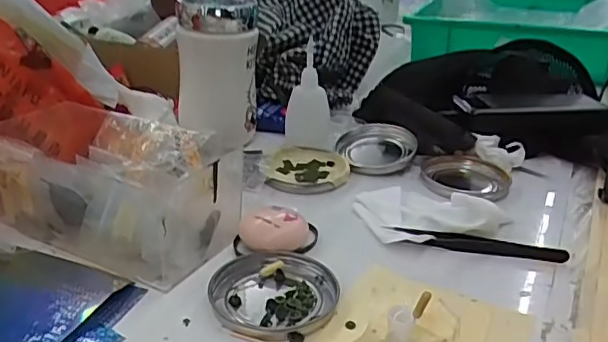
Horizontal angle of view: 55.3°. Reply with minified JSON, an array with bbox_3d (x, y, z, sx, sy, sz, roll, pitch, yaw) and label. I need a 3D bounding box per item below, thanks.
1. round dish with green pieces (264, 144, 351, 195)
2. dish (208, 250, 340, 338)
[{"bbox_3d":[0.002,-0.004,0.529,0.075,0.009,0.077,0,25,-6],"label":"round dish with green pieces"},{"bbox_3d":[-0.021,0.076,0.363,0.076,0.010,0.075,2,25,-1],"label":"dish"}]

